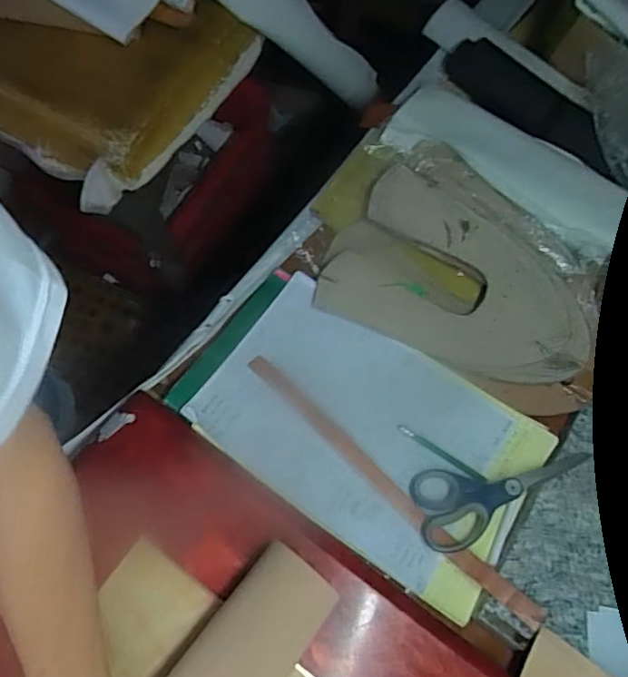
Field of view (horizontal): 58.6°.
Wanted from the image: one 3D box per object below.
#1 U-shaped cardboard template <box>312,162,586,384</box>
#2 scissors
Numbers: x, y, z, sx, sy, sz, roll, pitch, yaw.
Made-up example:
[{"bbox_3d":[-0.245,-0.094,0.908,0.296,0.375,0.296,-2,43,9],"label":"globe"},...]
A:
[{"bbox_3d":[0.177,-0.056,0.666,0.299,0.019,0.207,29,71,4],"label":"U-shaped cardboard template"},{"bbox_3d":[0.200,0.166,0.573,0.192,0.009,0.080,-5,68,-4],"label":"scissors"}]

